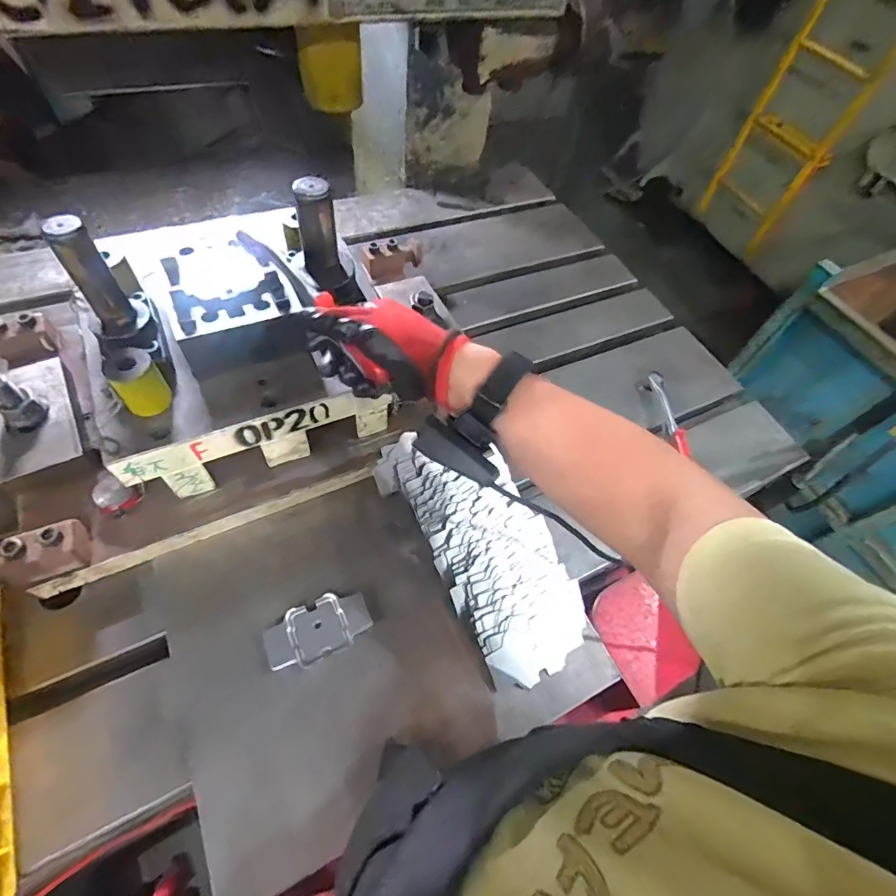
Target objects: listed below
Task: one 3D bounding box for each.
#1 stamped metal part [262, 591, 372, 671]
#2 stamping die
[{"bbox_3d":[-0.133,0.188,0.481,0.103,0.014,0.057,-23,62,-19],"label":"stamped metal part"},{"bbox_3d":[-0.223,-0.133,0.513,0.294,0.205,0.256,-15,59,-14],"label":"stamping die"}]

